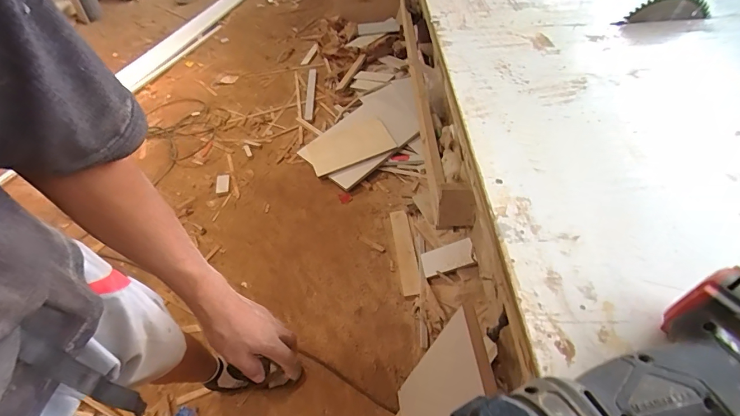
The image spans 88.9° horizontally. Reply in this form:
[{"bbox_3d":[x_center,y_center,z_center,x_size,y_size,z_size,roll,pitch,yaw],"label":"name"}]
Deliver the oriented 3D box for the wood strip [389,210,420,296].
[{"bbox_3d":[0.116,0.146,1.290,0.058,0.013,0.360,-21,42,13],"label":"wood strip"}]

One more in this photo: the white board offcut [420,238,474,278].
[{"bbox_3d":[0.238,0.154,1.176,0.167,0.017,0.089,-23,41,28],"label":"white board offcut"}]

